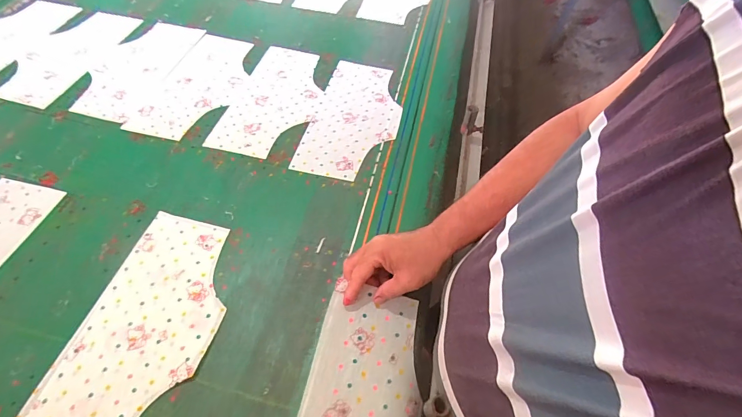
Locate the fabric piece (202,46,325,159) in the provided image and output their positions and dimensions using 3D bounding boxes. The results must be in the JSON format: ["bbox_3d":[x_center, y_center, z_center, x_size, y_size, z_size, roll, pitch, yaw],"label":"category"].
[{"bbox_3d":[-0.192,-0.225,0.755,0.166,0.009,0.305,10,58,4],"label":"fabric piece"}]

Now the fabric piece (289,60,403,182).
[{"bbox_3d":[-0.029,-0.186,0.735,0.164,0.007,0.318,12,56,6],"label":"fabric piece"}]

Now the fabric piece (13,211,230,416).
[{"bbox_3d":[-0.296,0.156,0.490,0.173,0.004,0.325,13,56,7],"label":"fabric piece"}]

